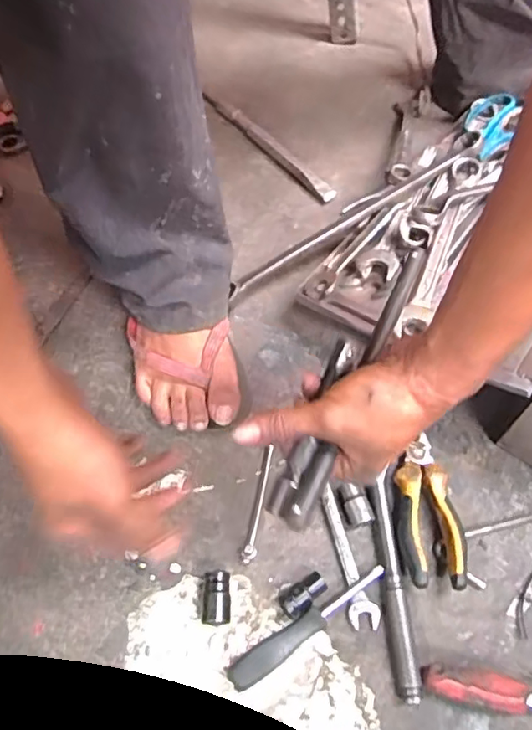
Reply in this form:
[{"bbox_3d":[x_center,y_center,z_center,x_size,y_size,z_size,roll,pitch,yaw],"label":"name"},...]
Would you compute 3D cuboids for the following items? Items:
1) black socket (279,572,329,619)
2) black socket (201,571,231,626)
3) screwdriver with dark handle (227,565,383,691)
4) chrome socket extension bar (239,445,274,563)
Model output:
[{"bbox_3d":[0.032,0.194,0.490,0.042,0.018,0.021,-28,67,-16],"label":"black socket"},{"bbox_3d":[-0.042,0.195,0.486,0.024,0.020,0.040,1,62,-2],"label":"black socket"},{"bbox_3d":[0.036,0.214,0.480,0.150,0.021,0.021,-30,67,-17],"label":"screwdriver with dark handle"},{"bbox_3d":[-0.004,0.124,0.530,0.013,0.011,0.109,13,62,4],"label":"chrome socket extension bar"}]

